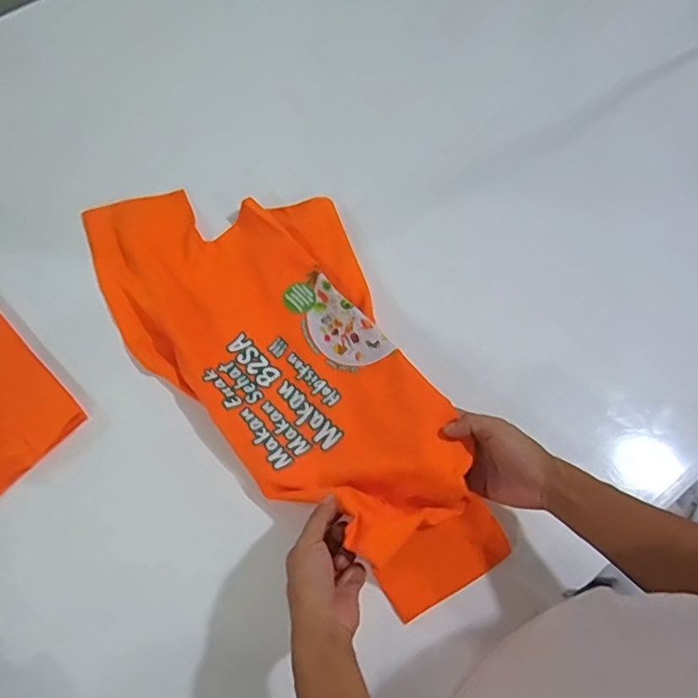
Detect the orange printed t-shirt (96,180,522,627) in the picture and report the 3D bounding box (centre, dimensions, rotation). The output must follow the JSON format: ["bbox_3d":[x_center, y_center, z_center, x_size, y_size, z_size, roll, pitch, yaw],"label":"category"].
[{"bbox_3d":[-0.065,-0.005,0.694,0.298,0.069,0.651,-38,69,-16],"label":"orange printed t-shirt"}]

